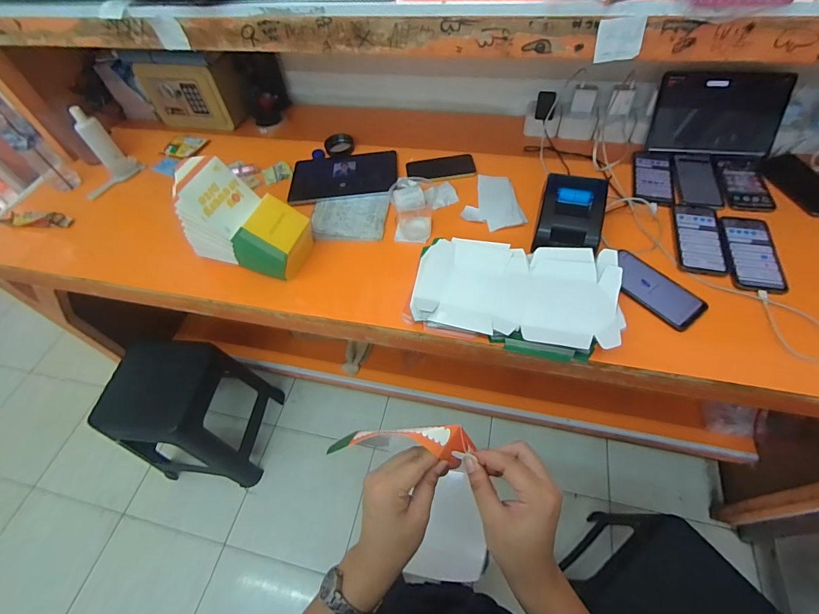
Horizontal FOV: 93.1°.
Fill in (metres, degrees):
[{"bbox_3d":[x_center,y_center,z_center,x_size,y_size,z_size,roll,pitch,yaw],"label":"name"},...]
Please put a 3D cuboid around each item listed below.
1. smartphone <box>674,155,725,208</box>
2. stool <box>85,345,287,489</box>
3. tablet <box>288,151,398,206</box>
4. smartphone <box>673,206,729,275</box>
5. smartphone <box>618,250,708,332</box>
[{"bbox_3d":[0.611,-0.268,0.822,0.080,0.006,0.171,11,57,12],"label":"smartphone"},{"bbox_3d":[-0.693,0.356,1.287,0.334,0.452,0.330,2,56,7],"label":"stool"},{"bbox_3d":[-0.156,-0.305,0.914,0.250,0.014,0.159,-4,55,2],"label":"tablet"},{"bbox_3d":[0.547,-0.130,0.733,0.080,0.015,0.168,10,57,12],"label":"smartphone"},{"bbox_3d":[0.428,-0.036,0.675,0.090,0.016,0.159,-35,60,-18],"label":"smartphone"}]

